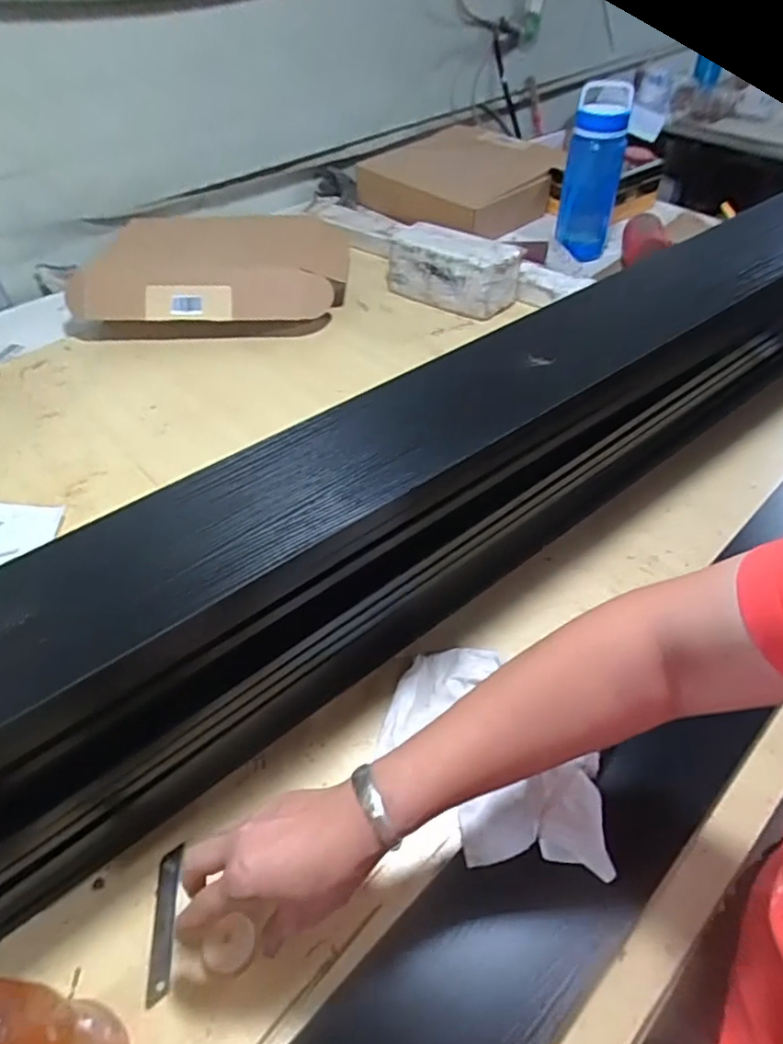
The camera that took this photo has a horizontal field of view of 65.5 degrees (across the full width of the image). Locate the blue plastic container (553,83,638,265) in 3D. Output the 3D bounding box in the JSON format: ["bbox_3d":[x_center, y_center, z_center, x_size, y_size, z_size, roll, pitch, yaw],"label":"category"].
[{"bbox_3d":[0.381,-0.653,1.154,0.104,0.277,0.100,12,48,13],"label":"blue plastic container"}]

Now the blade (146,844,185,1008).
[{"bbox_3d":[-0.173,0.303,0.464,0.017,0.004,0.100,-3,45,-7],"label":"blade"}]

